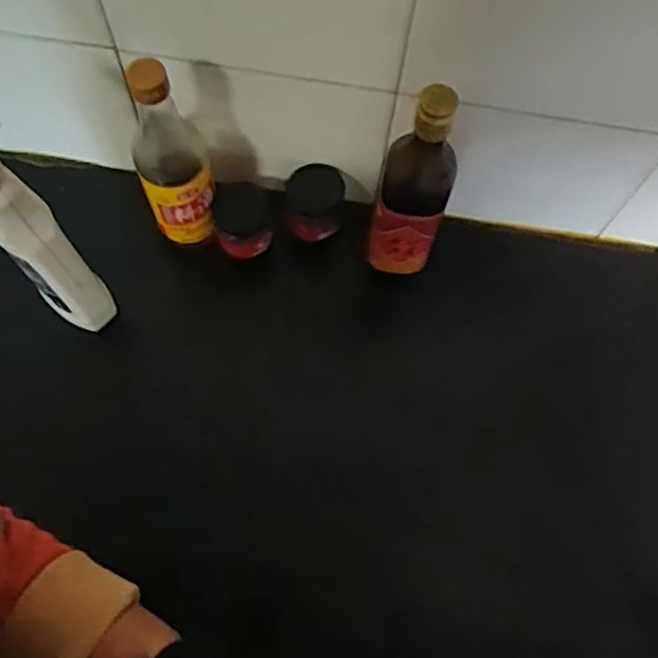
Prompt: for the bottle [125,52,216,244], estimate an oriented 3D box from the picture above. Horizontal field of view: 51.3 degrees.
[{"bbox_3d":[-0.147,-0.158,0.640,0.066,0.238,0.060,-18,71,-9],"label":"bottle"}]

